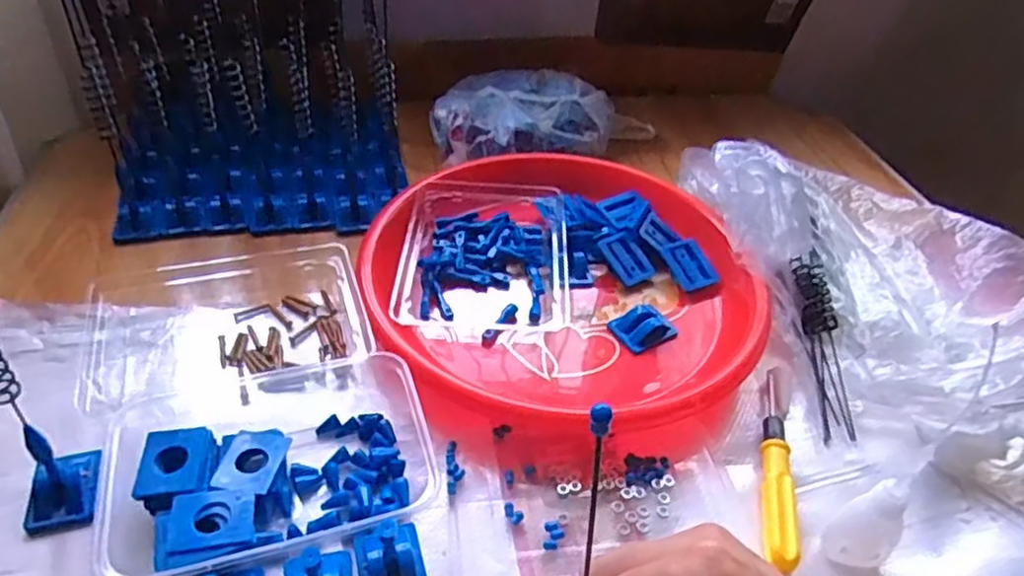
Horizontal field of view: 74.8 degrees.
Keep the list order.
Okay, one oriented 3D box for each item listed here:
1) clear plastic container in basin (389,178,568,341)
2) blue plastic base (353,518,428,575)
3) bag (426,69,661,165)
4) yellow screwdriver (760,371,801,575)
[{"bbox_3d":[-0.019,-0.025,0.526,0.124,0.033,0.160,3,41,-3],"label":"clear plastic container in basin"},{"bbox_3d":[-0.063,0.143,0.350,0.034,0.020,0.043,-10,43,-16],"label":"blue plastic base"},{"bbox_3d":[0.038,-0.170,0.676,0.238,0.057,0.114,-7,43,-14],"label":"bag"},{"bbox_3d":[0.161,0.105,0.414,0.016,0.017,0.143,12,42,7],"label":"yellow screwdriver"}]

